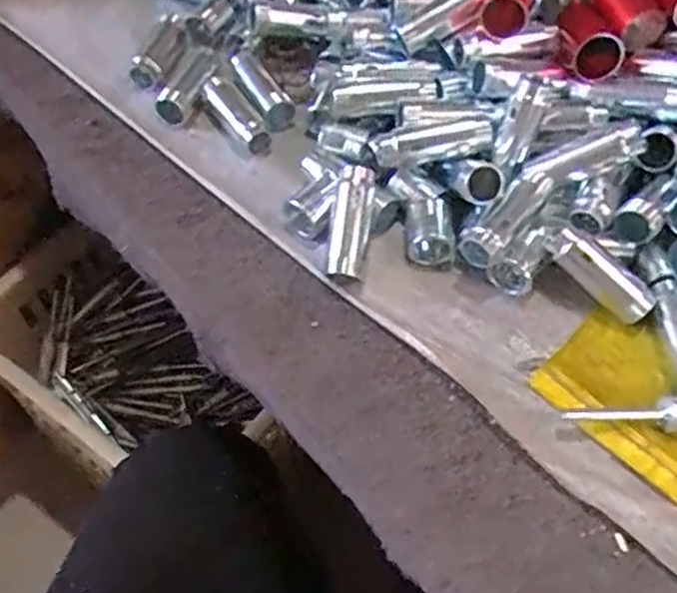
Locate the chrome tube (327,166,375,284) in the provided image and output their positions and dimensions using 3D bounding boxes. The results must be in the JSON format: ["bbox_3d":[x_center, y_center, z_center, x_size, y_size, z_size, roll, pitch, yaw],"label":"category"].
[{"bbox_3d":[0.008,-0.044,0.415,0.020,0.014,0.069,9,83,5],"label":"chrome tube"}]

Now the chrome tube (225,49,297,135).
[{"bbox_3d":[-0.058,-0.153,0.507,0.027,0.024,0.085,-22,58,-15],"label":"chrome tube"}]

